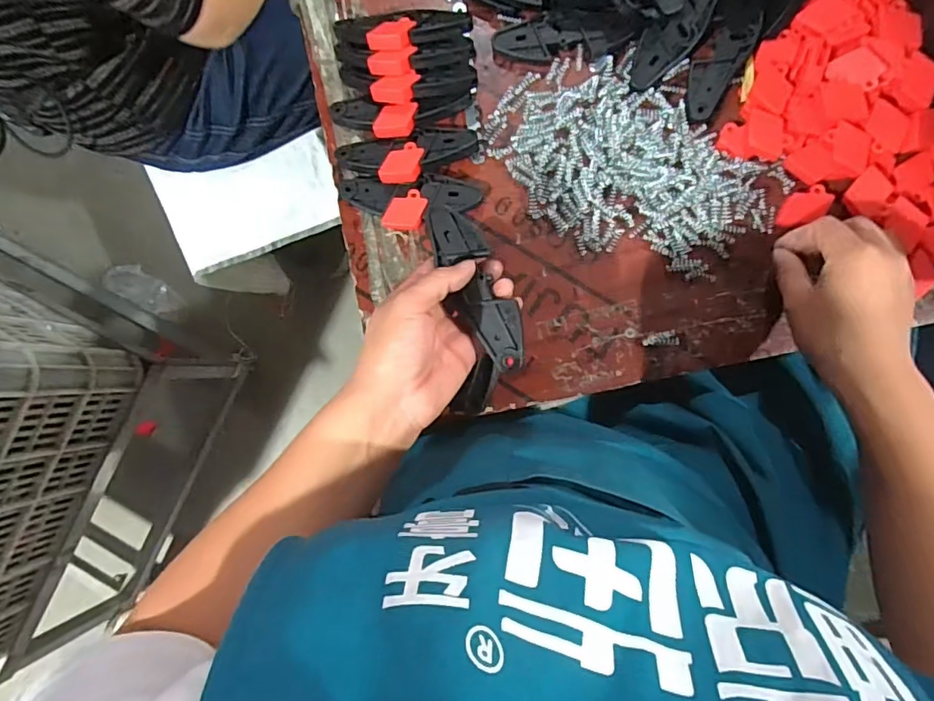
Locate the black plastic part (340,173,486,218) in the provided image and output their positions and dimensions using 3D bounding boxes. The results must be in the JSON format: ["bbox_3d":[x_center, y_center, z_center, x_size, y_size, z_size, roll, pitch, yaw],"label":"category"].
[{"bbox_3d":[-0.052,-0.140,0.467,0.128,0.012,0.035,5,88,7],"label":"black plastic part"}]

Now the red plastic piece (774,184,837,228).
[{"bbox_3d":[0.277,-0.119,0.431,0.044,0.008,0.024,-24,85,5],"label":"red plastic piece"}]

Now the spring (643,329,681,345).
[{"bbox_3d":[0.164,-0.011,0.440,0.028,0.009,0.013,1,87,6],"label":"spring"}]

